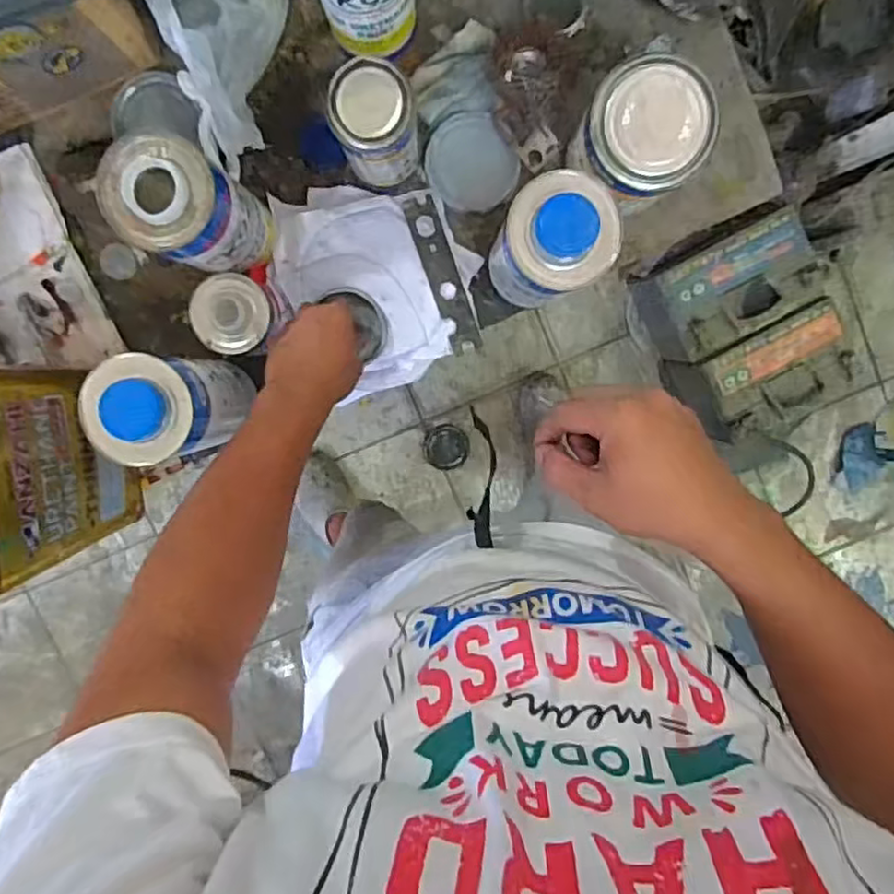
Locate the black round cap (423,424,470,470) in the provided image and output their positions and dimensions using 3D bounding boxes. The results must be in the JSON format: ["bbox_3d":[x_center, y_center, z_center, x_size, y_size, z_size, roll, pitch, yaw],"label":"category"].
[{"bbox_3d":[-0.001,0.000,1.430,0.092,0.008,0.092,-7,98,-1],"label":"black round cap"}]

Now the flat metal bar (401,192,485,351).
[{"bbox_3d":[-0.002,-0.173,0.684,0.034,0.005,0.156,-21,96,-14],"label":"flat metal bar"}]

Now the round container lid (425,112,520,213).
[{"bbox_3d":[0.023,-0.277,0.668,0.082,0.013,0.090,0,98,-1],"label":"round container lid"}]

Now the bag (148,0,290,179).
[{"bbox_3d":[-0.210,-0.371,0.619,0.104,0.069,0.206,10,97,-3],"label":"bag"}]

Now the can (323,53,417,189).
[{"bbox_3d":[-0.061,-0.275,0.594,0.067,0.123,0.068,0,98,-1],"label":"can"}]

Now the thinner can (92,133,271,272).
[{"bbox_3d":[-0.208,-0.191,0.562,0.089,0.163,0.086,0,98,-1],"label":"thinner can"}]

